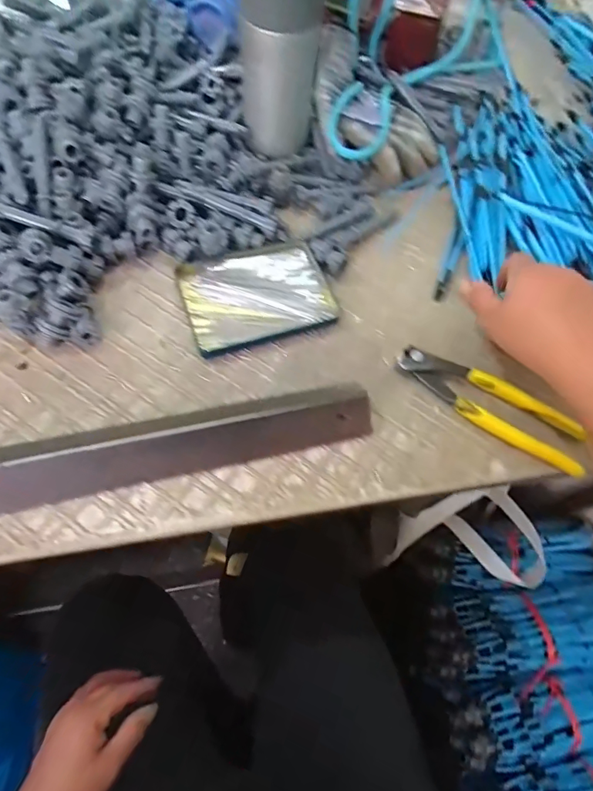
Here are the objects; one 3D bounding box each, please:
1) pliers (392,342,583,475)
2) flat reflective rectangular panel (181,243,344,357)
[{"bbox_3d":[0.159,0.004,0.368,0.158,0.012,0.045,33,67,12],"label":"pliers"},{"bbox_3d":[-0.035,-0.090,0.406,0.126,0.017,0.098,-17,66,-12],"label":"flat reflective rectangular panel"}]

